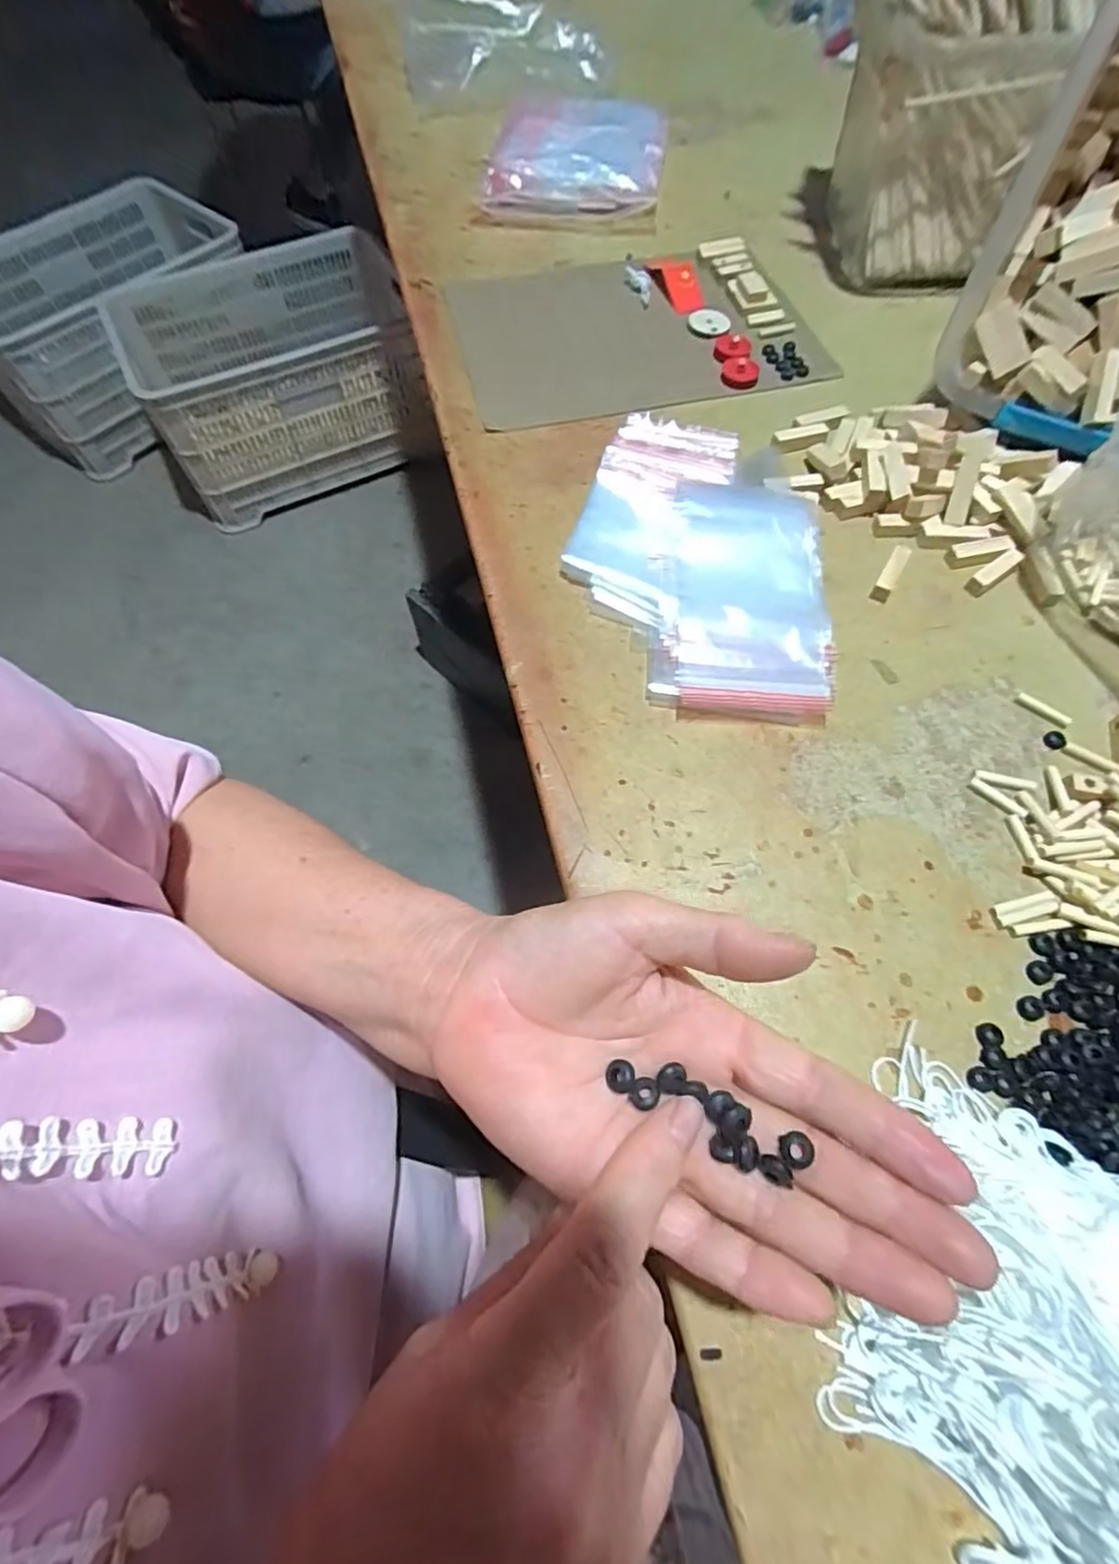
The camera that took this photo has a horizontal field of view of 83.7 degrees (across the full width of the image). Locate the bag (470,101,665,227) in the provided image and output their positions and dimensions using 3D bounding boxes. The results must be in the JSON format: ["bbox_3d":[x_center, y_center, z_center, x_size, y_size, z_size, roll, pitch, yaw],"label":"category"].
[{"bbox_3d":[0.019,-0.658,0.659,0.180,0.045,0.207,6,64,4],"label":"bag"}]

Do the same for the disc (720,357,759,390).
[{"bbox_3d":[0.140,-0.317,0.485,0.028,0.010,0.026,-1,62,1],"label":"disc"}]

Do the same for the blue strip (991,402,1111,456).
[{"bbox_3d":[0.325,-0.234,0.415,0.065,0.015,0.008,34,68,18],"label":"blue strip"}]

